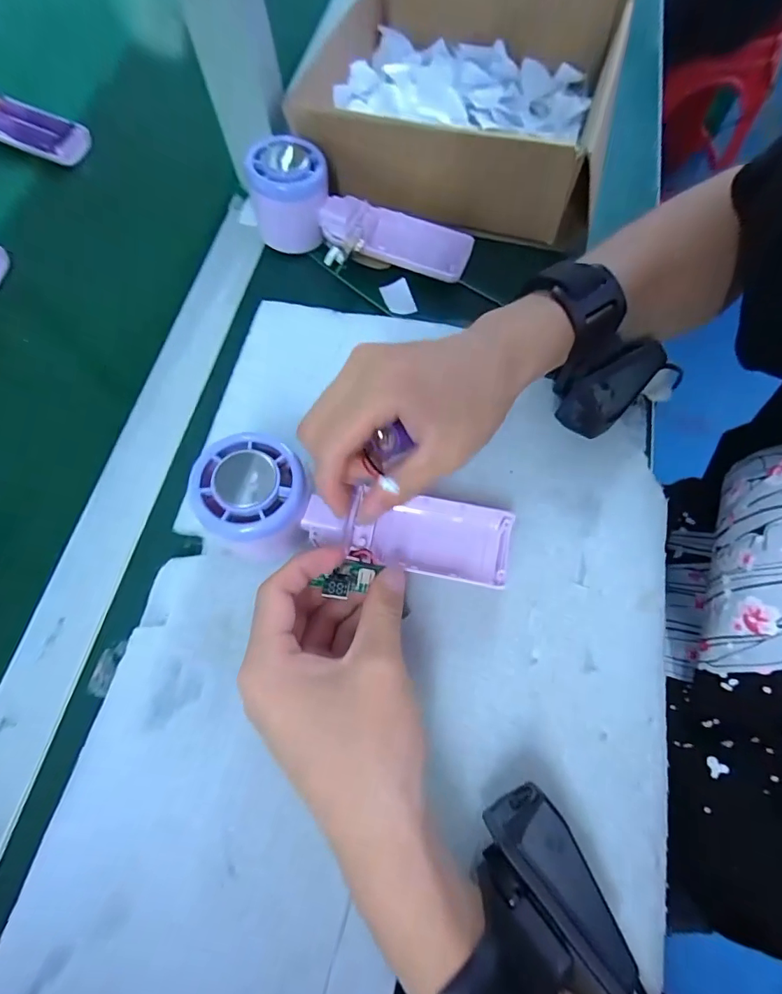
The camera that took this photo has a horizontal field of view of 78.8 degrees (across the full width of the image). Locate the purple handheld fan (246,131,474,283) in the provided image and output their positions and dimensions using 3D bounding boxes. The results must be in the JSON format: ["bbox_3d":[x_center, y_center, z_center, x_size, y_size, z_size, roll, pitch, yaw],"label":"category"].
[{"bbox_3d":[-0.025,-0.201,0.342,0.167,0.053,0.072,29,71,12],"label":"purple handheld fan"}]

